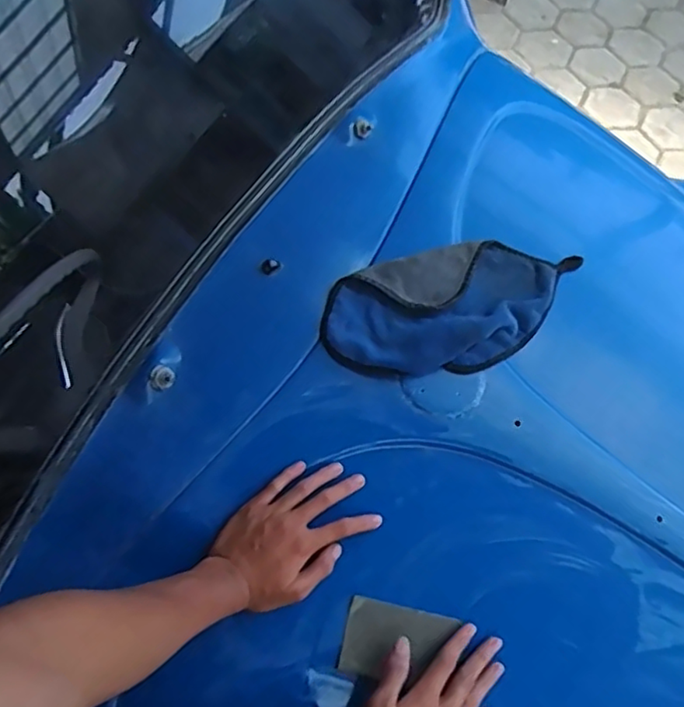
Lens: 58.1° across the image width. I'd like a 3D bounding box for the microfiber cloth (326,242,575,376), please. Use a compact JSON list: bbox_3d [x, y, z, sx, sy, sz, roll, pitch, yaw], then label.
[{"bbox_3d":[0.140,-0.054,0.712,0.331,0.053,0.148,-15,67,-8],"label":"microfiber cloth"}]

